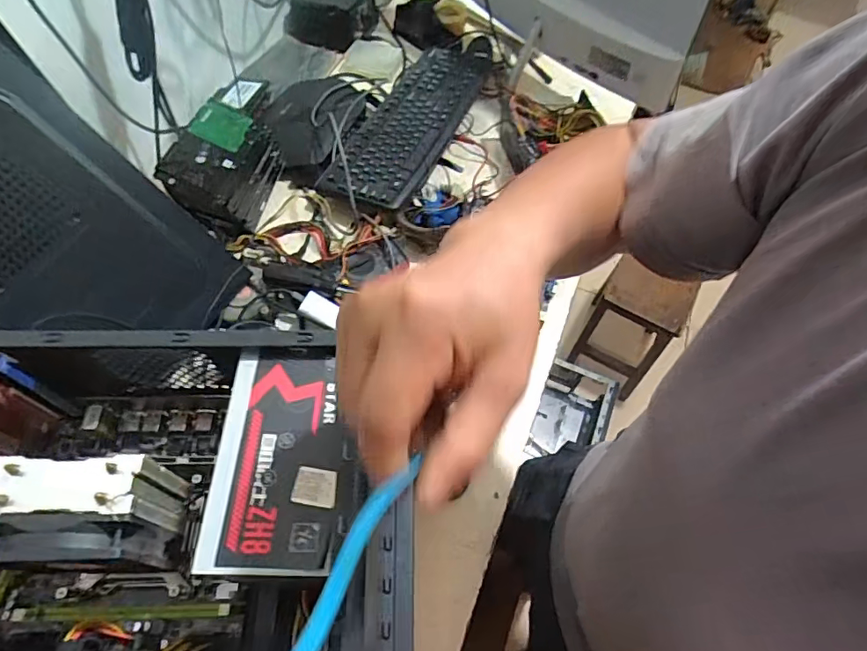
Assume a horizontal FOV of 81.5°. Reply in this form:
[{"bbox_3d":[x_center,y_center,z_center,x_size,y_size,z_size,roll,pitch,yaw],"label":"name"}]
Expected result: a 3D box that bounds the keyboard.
[{"bbox_3d":[-0.034,-0.393,0.910,0.168,0.043,0.462,24,61,10],"label":"keyboard"}]

